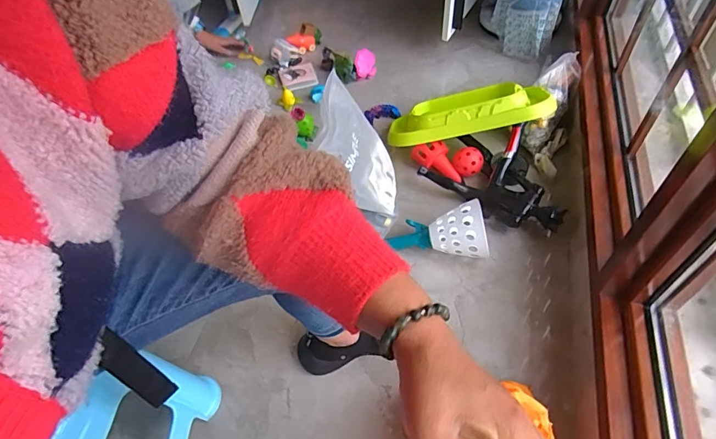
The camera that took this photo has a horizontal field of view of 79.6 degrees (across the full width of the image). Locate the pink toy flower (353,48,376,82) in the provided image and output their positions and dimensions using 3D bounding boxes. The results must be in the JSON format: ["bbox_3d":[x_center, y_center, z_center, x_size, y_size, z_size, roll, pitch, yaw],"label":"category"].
[{"bbox_3d":[0.024,-0.485,1.341,0.066,0.072,0.071,-1,51,2],"label":"pink toy flower"}]

